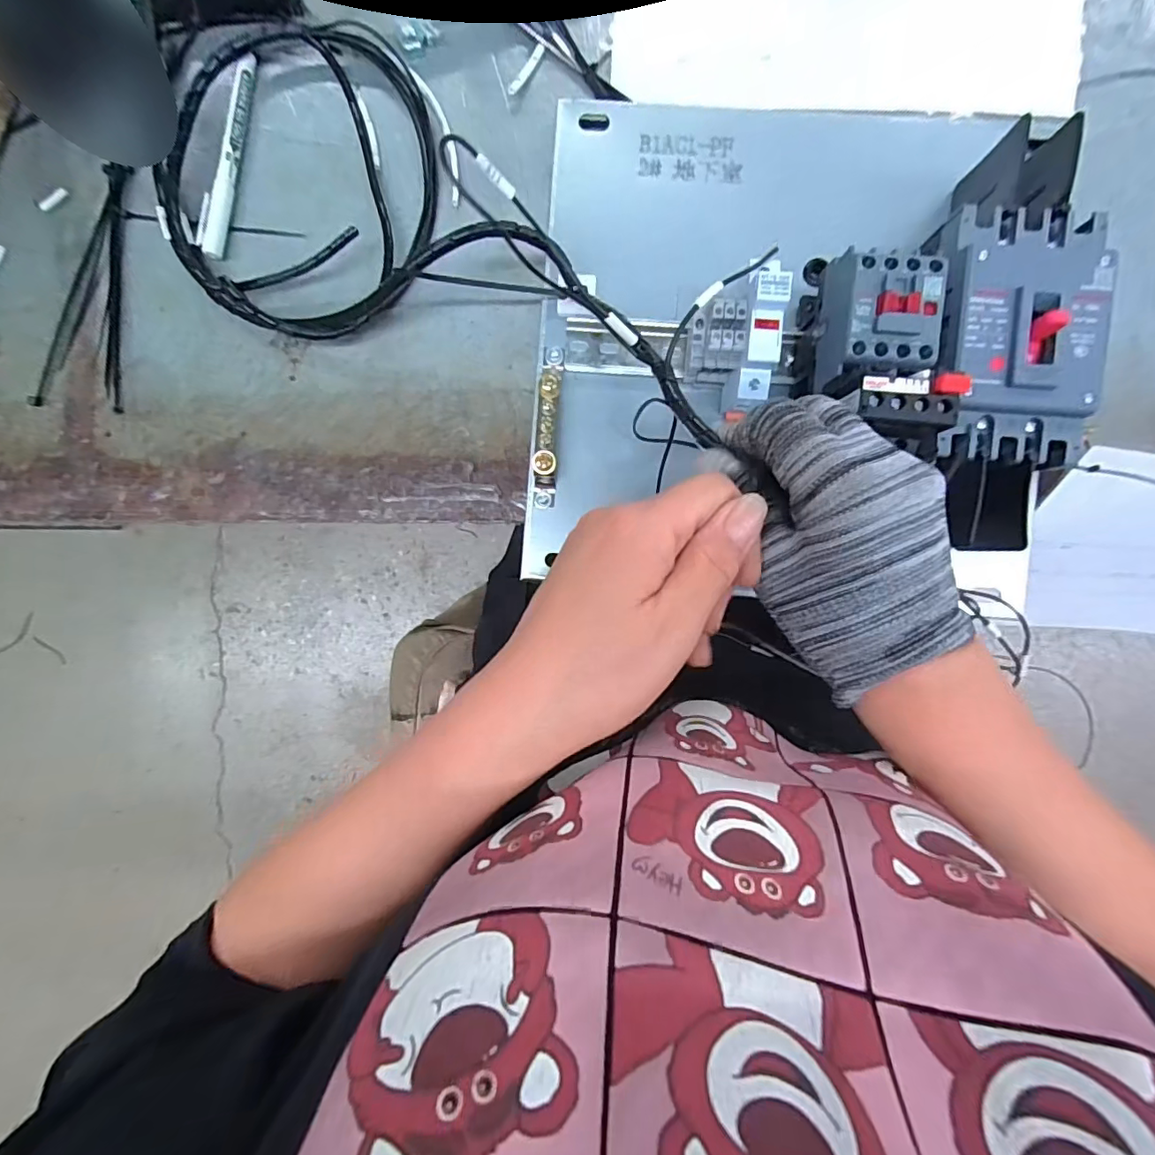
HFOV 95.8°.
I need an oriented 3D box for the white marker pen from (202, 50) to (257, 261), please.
[{"bbox_3d":[-0.234,-0.283,0.353,0.012,0.011,0.132,13,94,1],"label":"white marker pen"}]

